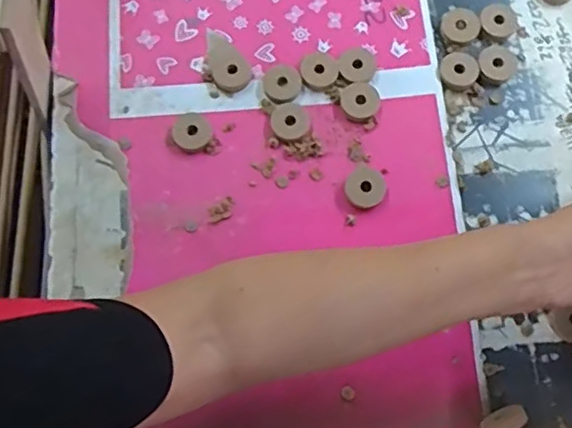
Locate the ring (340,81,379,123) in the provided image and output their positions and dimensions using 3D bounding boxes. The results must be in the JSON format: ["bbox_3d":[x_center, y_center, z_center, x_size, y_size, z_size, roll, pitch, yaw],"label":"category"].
[{"bbox_3d":[0.068,-0.102,0.551,0.034,0.004,0.036,0,75,1],"label":"ring"}]

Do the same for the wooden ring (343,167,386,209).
[{"bbox_3d":[0.069,-0.024,0.532,0.035,0.008,0.036,11,76,3],"label":"wooden ring"}]

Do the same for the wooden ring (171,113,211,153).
[{"bbox_3d":[-0.085,-0.073,0.545,0.035,0.006,0.035,0,75,1],"label":"wooden ring"}]

